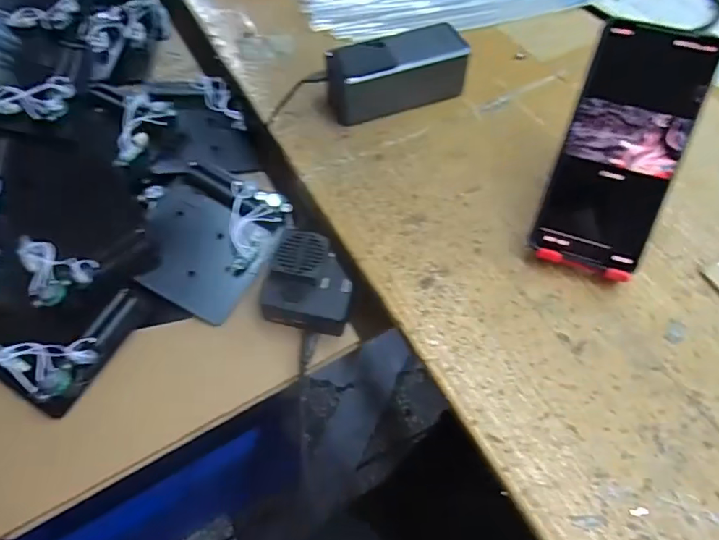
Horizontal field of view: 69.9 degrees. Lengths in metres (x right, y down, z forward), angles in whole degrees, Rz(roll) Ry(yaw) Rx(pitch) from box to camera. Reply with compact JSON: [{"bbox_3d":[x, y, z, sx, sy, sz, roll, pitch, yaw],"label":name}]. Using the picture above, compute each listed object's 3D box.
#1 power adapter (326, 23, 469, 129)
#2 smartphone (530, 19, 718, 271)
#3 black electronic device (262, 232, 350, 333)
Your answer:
[{"bbox_3d":[0.036,-0.182,0.481,0.128,0.053,0.054,-19,58,-11],"label":"power adapter"},{"bbox_3d":[0.181,-0.084,0.355,0.075,0.162,0.006,19,15,14],"label":"smartphone"},{"bbox_3d":[-0.039,0.009,0.422,0.071,0.035,0.076,16,80,1],"label":"black electronic device"}]

